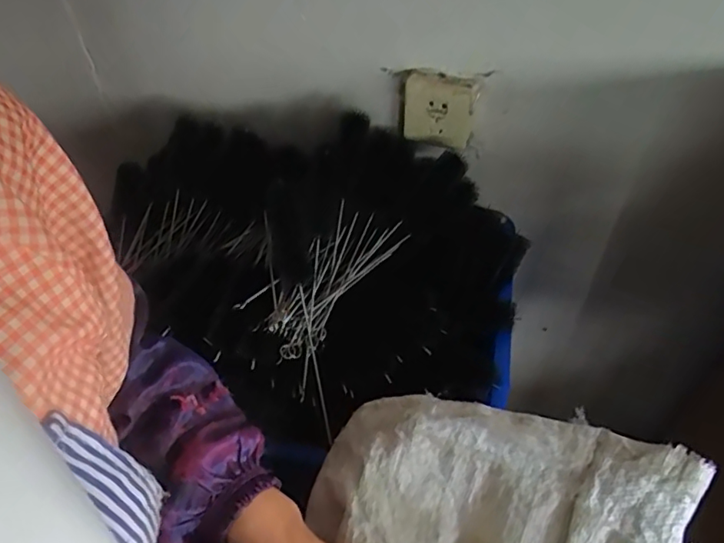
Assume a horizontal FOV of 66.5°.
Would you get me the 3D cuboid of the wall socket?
[{"bbox_3d":[0.093,-0.198,0.682,0.079,0.094,0.025,19,49,19],"label":"wall socket"}]

